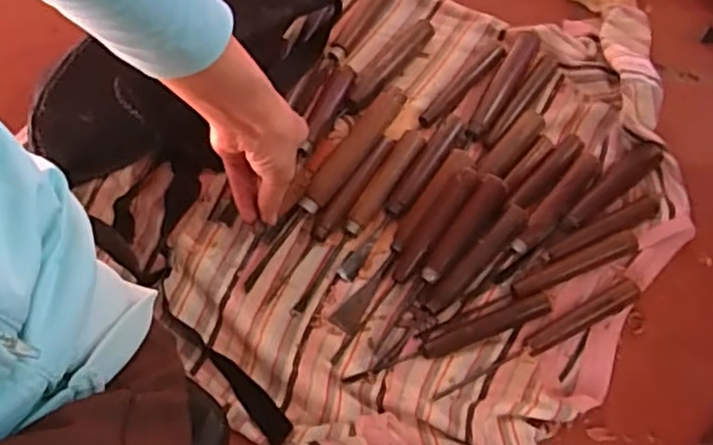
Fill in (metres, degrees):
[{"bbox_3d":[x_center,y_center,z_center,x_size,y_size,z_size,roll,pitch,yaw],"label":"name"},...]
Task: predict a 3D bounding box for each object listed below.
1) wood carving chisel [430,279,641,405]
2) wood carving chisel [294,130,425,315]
[{"bbox_3d":[0.141,0.091,0.528,0.179,0.015,0.017,-25,70,-14],"label":"wood carving chisel"},{"bbox_3d":[0.004,-0.006,0.563,0.020,0.017,0.186,31,67,10],"label":"wood carving chisel"}]

